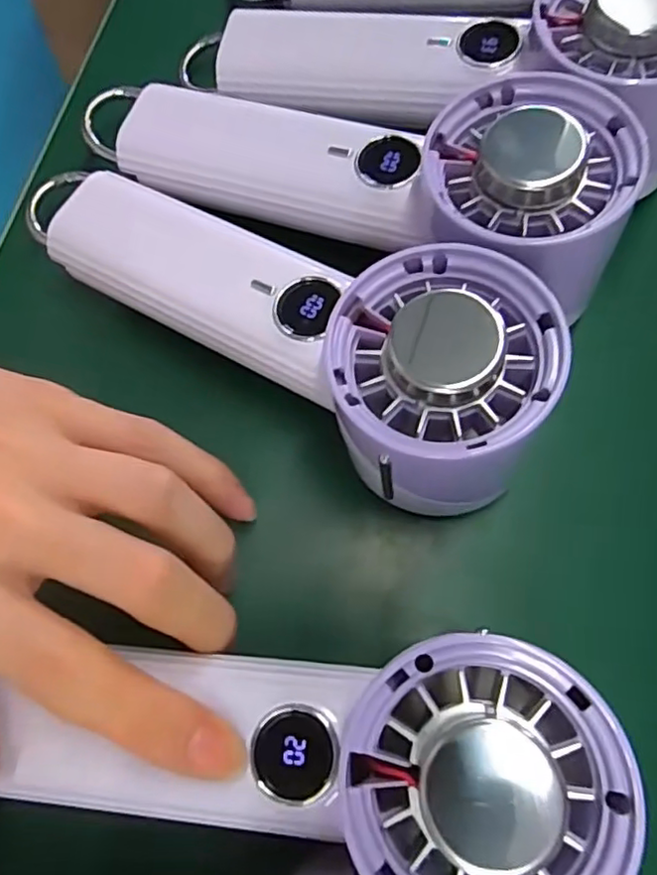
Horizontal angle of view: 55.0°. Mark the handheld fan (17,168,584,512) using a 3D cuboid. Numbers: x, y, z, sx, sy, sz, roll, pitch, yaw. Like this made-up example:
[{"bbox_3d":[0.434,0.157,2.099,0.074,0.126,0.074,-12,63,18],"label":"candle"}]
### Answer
[{"bbox_3d":[-0.023,-0.041,0.208,0.195,0.050,0.064,25,74,21],"label":"handheld fan"}]

